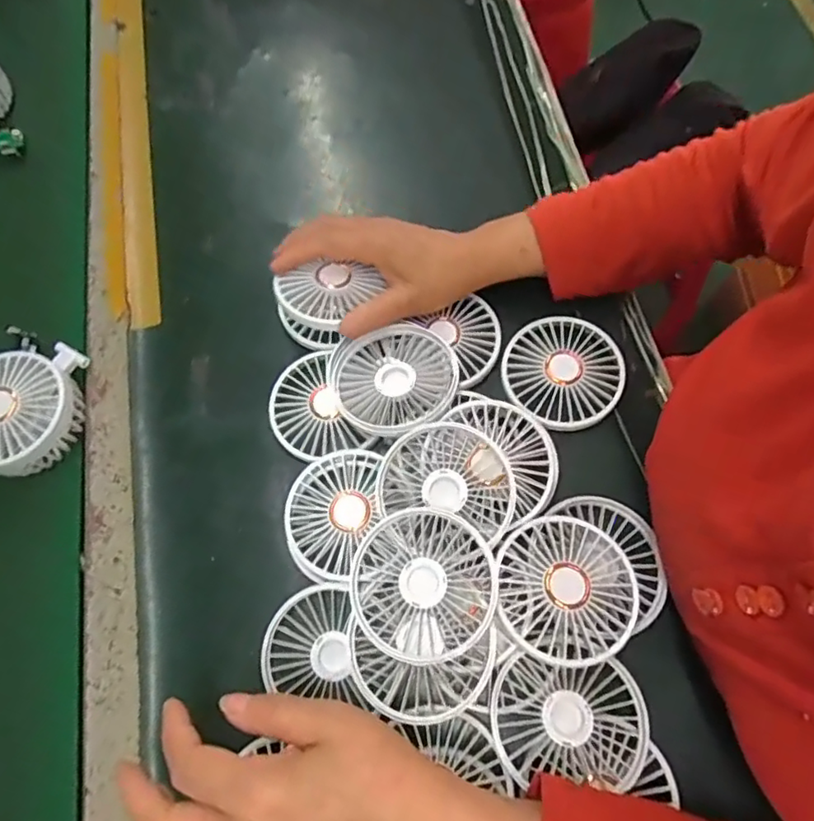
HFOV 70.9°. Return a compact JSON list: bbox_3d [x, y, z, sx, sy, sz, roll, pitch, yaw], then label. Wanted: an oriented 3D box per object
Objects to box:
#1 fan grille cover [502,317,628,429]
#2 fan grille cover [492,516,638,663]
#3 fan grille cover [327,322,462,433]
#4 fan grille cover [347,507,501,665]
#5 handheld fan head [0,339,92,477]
[{"bbox_3d":[0.116,-0.029,0.426,0.084,0.012,0.087,11,70,7],"label":"fan grille cover"},{"bbox_3d":[0.101,0.111,0.358,0.086,0.026,0.084,3,69,4],"label":"fan grille cover"},{"bbox_3d":[-0.010,-0.020,0.411,0.091,0.021,0.087,-3,58,7],"label":"fan grille cover"},{"bbox_3d":[0.011,0.109,0.358,0.088,0.025,0.086,5,68,14],"label":"fan grille cover"},{"bbox_3d":[-0.292,-0.003,0.431,0.085,0.037,0.101,5,70,5],"label":"handheld fan head"}]

